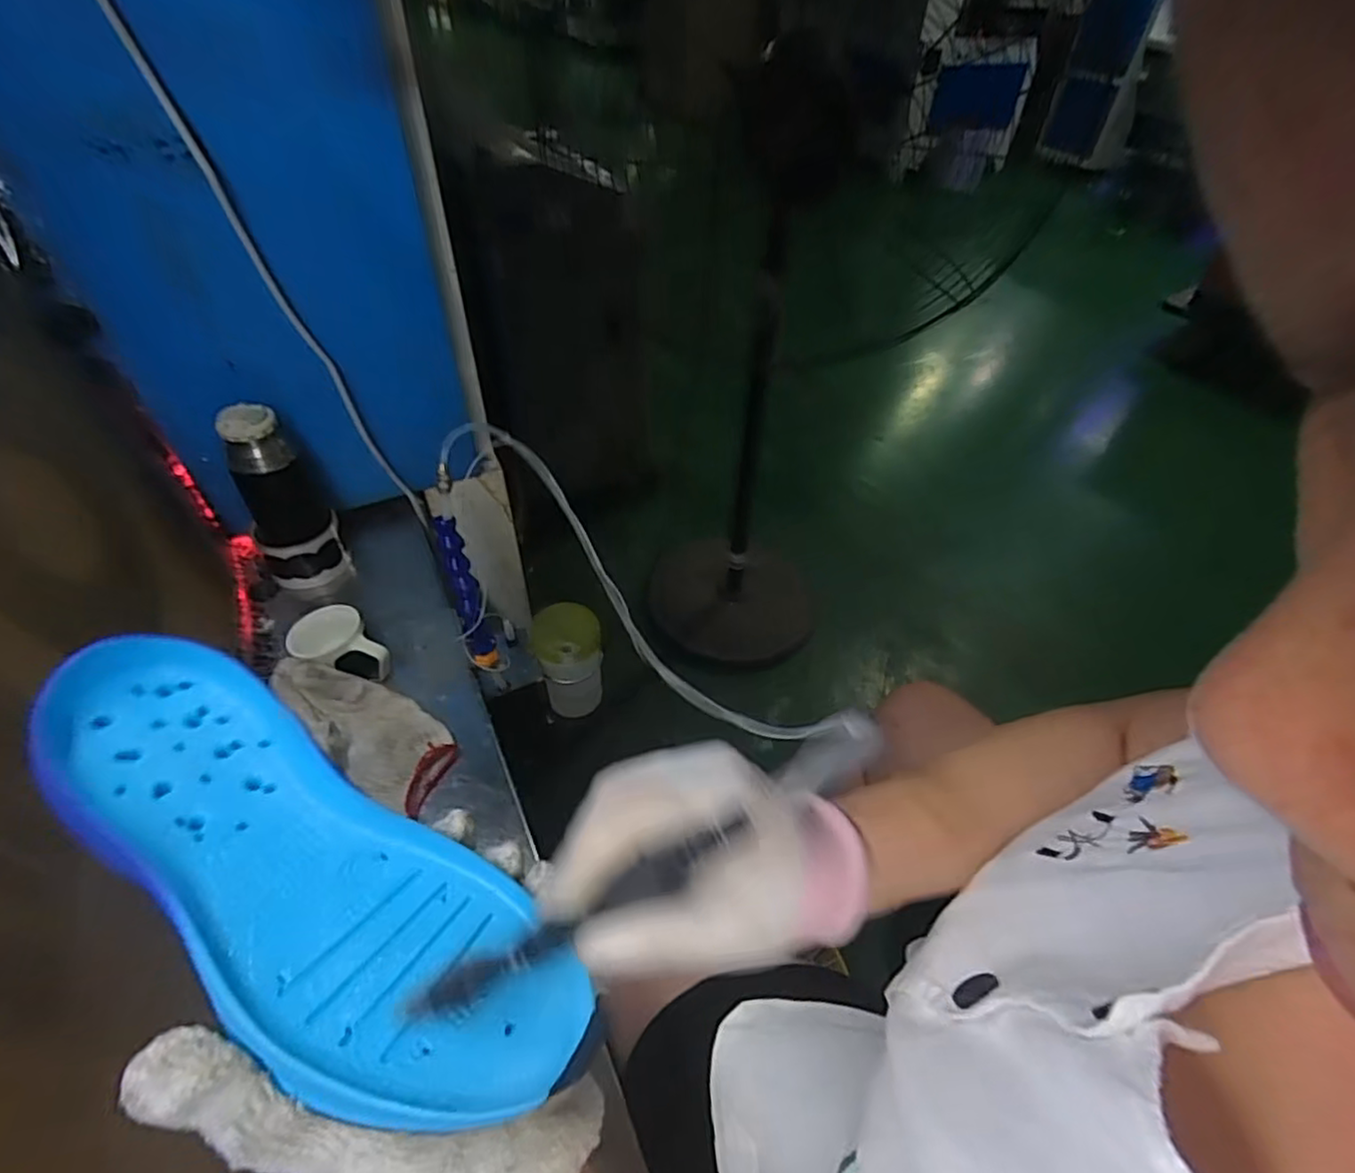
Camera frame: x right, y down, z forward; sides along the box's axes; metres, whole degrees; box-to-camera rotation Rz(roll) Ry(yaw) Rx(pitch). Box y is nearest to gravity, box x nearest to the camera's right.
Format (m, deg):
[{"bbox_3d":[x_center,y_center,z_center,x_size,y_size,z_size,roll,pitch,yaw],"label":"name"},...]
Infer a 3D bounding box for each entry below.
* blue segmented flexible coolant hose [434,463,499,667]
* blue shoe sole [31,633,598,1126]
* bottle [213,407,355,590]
[{"bbox_3d":[-0.200,-0.011,0.614,0.025,0.198,0.023,-13,25,-14],"label":"blue segmented flexible coolant hose"},{"bbox_3d":[-0.150,0.111,0.264,0.250,0.023,0.088,35,53,10],"label":"blue shoe sole"},{"bbox_3d":[-0.408,-0.089,0.680,0.078,0.201,0.080,-27,52,-25],"label":"bottle"}]

